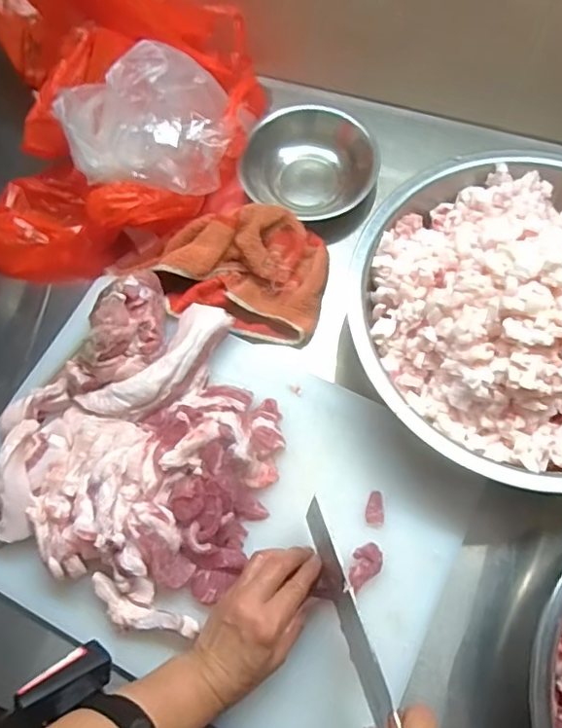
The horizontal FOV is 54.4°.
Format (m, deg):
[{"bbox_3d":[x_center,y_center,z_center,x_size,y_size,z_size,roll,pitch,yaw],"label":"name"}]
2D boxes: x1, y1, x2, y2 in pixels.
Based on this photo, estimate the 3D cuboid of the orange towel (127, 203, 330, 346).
[{"bbox_3d":[-0.046,-0.102,0.621,0.188,0.078,0.132,10,71,6],"label":"orange towel"}]

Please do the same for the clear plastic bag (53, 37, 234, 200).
[{"bbox_3d":[-0.136,-0.252,0.584,0.175,0.098,0.111,-13,70,-3],"label":"clear plastic bag"}]

